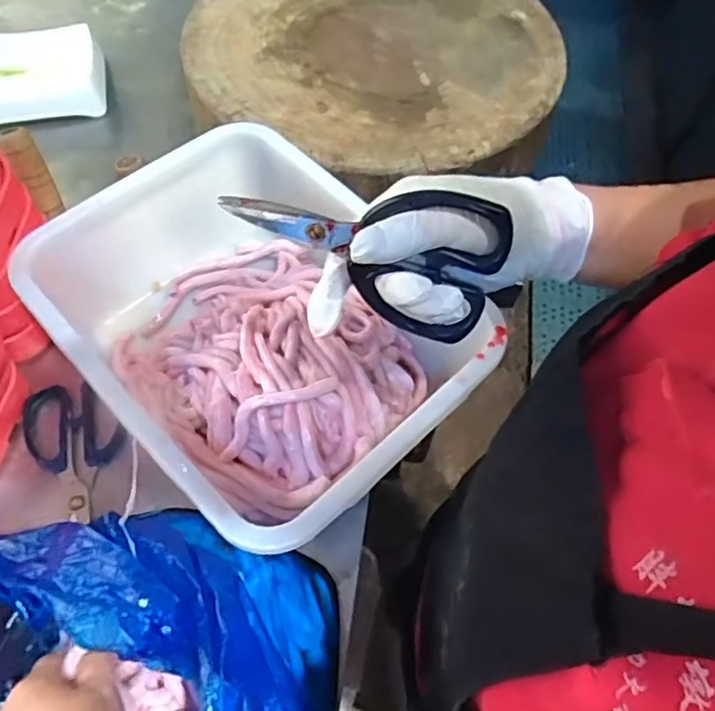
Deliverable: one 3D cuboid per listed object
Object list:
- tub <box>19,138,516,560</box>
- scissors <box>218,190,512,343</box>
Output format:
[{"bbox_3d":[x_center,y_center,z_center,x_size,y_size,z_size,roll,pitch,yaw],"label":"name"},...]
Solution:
[{"bbox_3d":[-0.079,-0.019,0.506,0.252,0.113,0.327,-38,67,-22],"label":"tub"},{"bbox_3d":[-0.001,-0.062,0.366,0.166,0.085,0.009,14,32,0],"label":"scissors"}]

